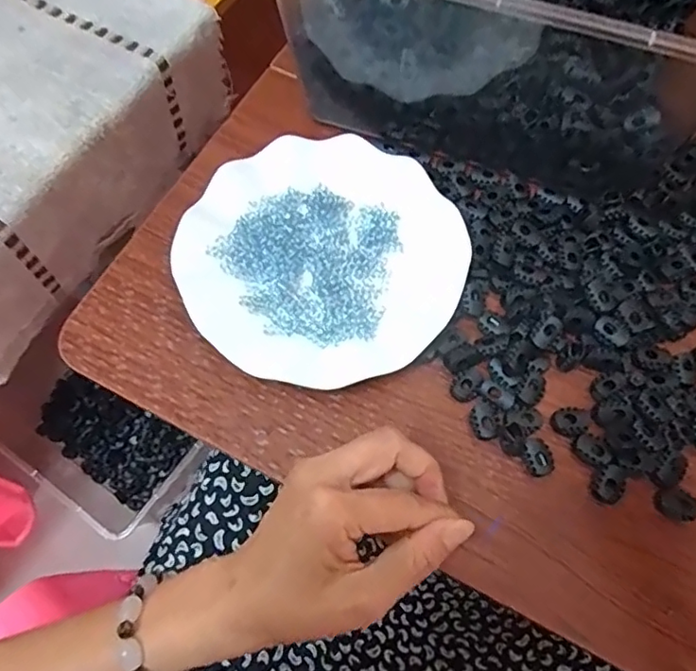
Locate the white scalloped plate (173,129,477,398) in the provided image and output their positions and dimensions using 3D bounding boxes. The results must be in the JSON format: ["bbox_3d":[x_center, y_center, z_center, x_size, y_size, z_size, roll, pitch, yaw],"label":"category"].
[{"bbox_3d":[-0.016,-0.052,0.381,0.175,0.027,0.180,0,67,-1],"label":"white scalloped plate"}]

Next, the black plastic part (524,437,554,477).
[{"bbox_3d":[0.114,0.073,0.338,0.018,0.008,0.023,-16,68,-8],"label":"black plastic part"}]

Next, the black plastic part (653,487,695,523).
[{"bbox_3d":[0.192,0.099,0.327,0.023,0.008,0.019,5,67,1],"label":"black plastic part"}]

